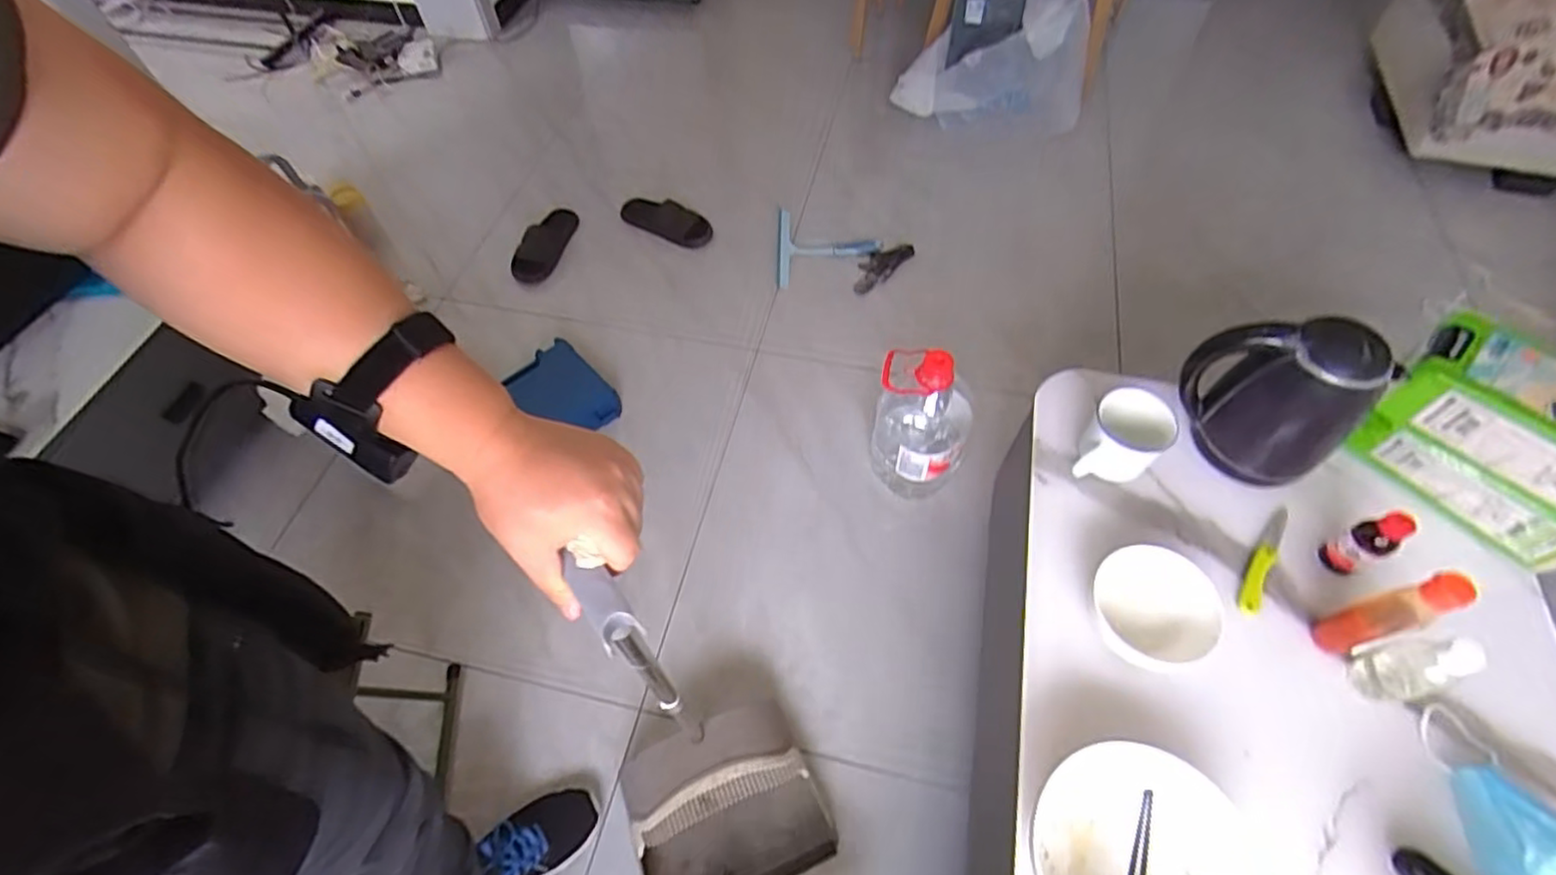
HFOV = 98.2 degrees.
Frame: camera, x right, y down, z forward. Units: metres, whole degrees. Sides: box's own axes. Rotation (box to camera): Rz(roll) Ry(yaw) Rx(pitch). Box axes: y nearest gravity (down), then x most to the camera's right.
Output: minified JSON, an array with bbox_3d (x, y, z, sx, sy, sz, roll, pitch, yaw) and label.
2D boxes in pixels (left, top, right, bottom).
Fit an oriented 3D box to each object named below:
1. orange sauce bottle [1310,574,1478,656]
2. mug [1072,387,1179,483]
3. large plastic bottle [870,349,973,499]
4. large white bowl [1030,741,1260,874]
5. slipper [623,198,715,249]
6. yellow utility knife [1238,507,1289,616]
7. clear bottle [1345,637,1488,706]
[{"bbox_3d":[0.639,0.185,0.706,0.045,0.161,0.044,-13,58,-7],"label":"orange sauce bottle"},{"bbox_3d":[0.442,0.004,0.864,0.093,0.078,0.115,30,63,19],"label":"mug"},{"bbox_3d":[0.267,-0.045,1.219,0.174,0.310,0.194,16,59,11],"label":"large plastic bottle"},{"bbox_3d":[0.352,0.398,0.638,0.194,0.077,0.192,-1,57,1],"label":"large white bowl"},{"bbox_3d":[-0.282,-0.539,1.692,0.271,0.059,0.088,24,61,16],"label":"slipper"},{"bbox_3d":[0.597,0.149,0.829,0.023,0.010,0.156,30,63,19],"label":"yellow utility knife"},{"bbox_3d":[0.658,0.240,0.700,0.037,0.122,0.052,-8,57,-4],"label":"clear bottle"}]

